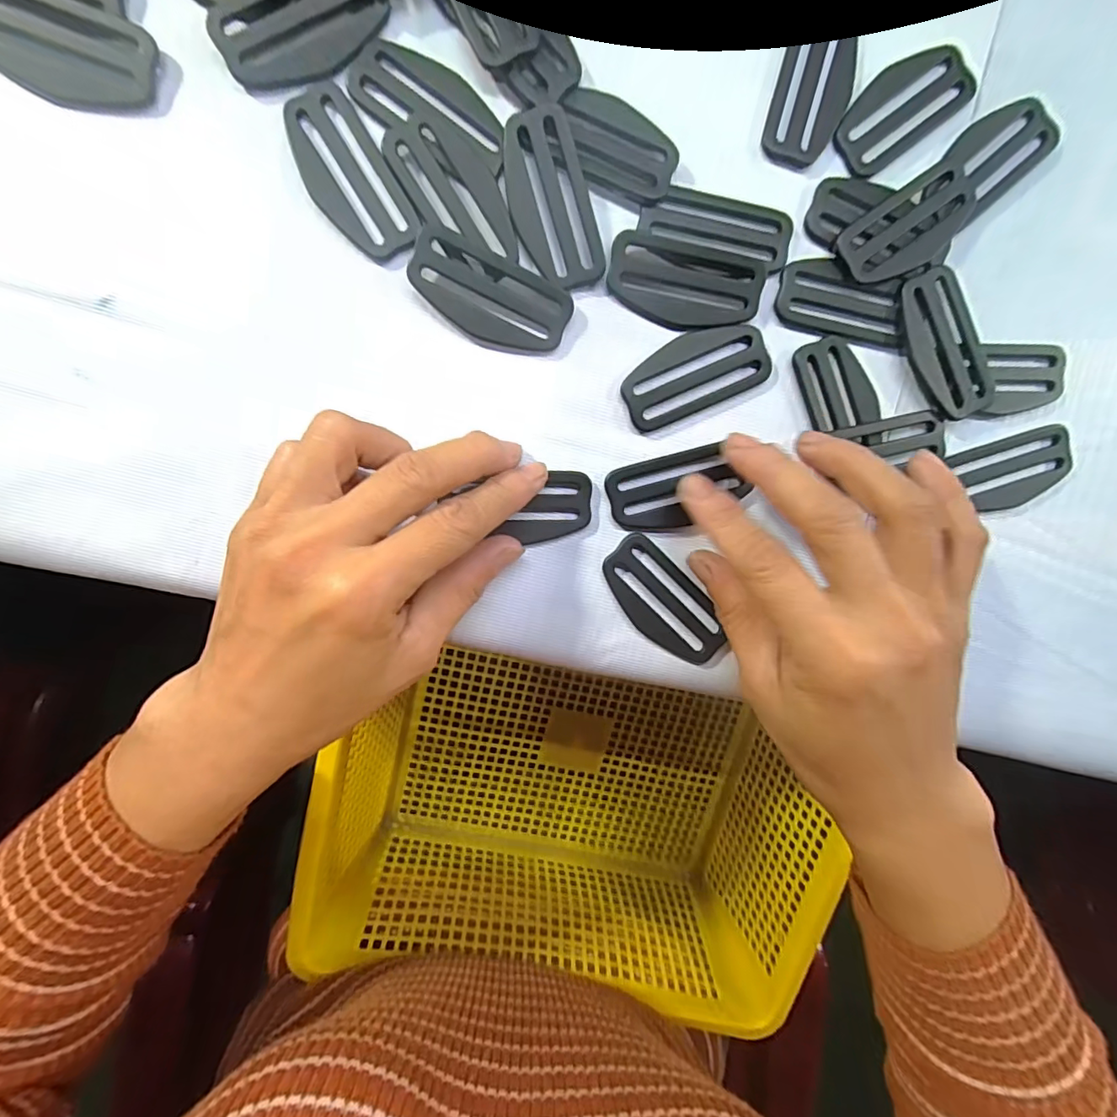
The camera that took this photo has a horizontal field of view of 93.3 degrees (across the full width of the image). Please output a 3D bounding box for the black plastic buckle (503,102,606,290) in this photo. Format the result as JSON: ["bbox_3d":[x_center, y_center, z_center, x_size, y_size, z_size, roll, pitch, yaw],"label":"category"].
[{"bbox_3d":[-0.003,-0.130,0.191,0.028,0.006,0.058,-19,96,-3],"label":"black plastic buckle"}]

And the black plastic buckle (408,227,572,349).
[{"bbox_3d":[-0.025,-0.096,0.194,0.058,0.007,0.030,22,100,-7],"label":"black plastic buckle"}]

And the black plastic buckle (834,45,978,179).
[{"bbox_3d":[0.133,-0.174,0.203,0.059,0.004,0.028,-37,96,-1],"label":"black plastic buckle"}]

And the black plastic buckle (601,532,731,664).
[{"bbox_3d":[0.042,0.018,0.213,0.026,0.004,0.059,-44,96,-1],"label":"black plastic buckle"}]

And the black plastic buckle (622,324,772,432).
[{"bbox_3d":[0.053,-0.072,0.205,0.058,0.004,0.028,-24,96,-3],"label":"black plastic buckle"}]

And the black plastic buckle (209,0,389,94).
[{"bbox_3d":[-0.087,-0.181,0.181,0.057,0.005,0.031,-26,96,-3],"label":"black plastic buckle"}]

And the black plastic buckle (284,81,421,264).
[{"bbox_3d":[-0.075,-0.136,0.188,0.029,0.004,0.059,-31,96,-2],"label":"black plastic buckle"}]

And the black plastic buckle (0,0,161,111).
[{"bbox_3d":[-0.167,-0.171,0.175,0.062,0.004,0.032,18,93,-6],"label":"black plastic buckle"}]

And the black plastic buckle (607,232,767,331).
[{"bbox_3d":[0.048,-0.104,0.200,0.058,0.004,0.031,7,94,-5],"label":"black plastic buckle"}]

